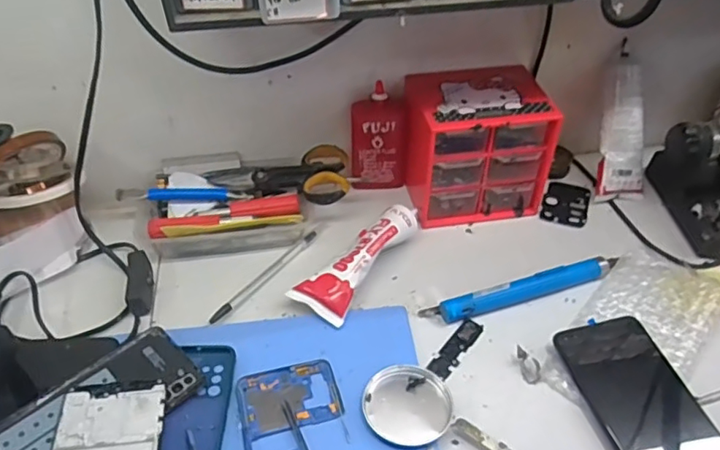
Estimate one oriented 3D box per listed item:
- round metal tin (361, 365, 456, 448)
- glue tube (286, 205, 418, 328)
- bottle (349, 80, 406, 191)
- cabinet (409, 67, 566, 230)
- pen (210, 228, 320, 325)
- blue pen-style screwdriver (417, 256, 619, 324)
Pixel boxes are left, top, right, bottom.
[{"bbox_3d":[0.035,0.132,0.417,0.061,0.011,0.059,1,46,-1],"label":"round metal tin"},{"bbox_3d":[0.000,0.027,0.513,0.049,0.025,0.135,29,52,23],"label":"glue tube"},{"bbox_3d":[0.019,-0.087,0.587,0.053,0.114,0.026,-11,44,-11],"label":"bottle"},{"bbox_3d":[0.113,-0.084,0.574,0.129,0.115,0.104,-4,42,-10],"label":"cabinet"},{"bbox_3d":[-0.086,0.044,0.518,0.012,0.011,0.134,27,52,22],"label":"pen"},{"bbox_3d":[0.146,0.059,0.503,0.182,0.018,0.023,-13,48,-13],"label":"blue pen-style screwdriver"}]

